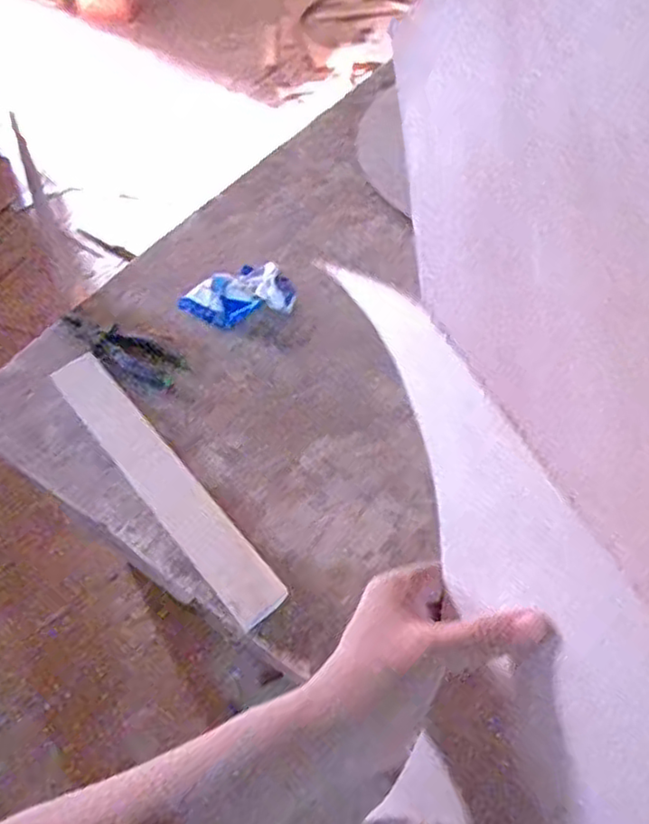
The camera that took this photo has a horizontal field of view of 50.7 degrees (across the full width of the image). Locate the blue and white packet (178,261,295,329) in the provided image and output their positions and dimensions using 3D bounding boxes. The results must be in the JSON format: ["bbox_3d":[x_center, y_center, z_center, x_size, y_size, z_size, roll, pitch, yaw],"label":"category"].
[{"bbox_3d":[-0.110,-0.141,0.847,0.149,0.039,0.079,-9,60,5],"label":"blue and white packet"}]

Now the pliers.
[{"bbox_3d":[-0.244,-0.077,0.825,0.166,0.009,0.052,22,58,15],"label":"pliers"}]

